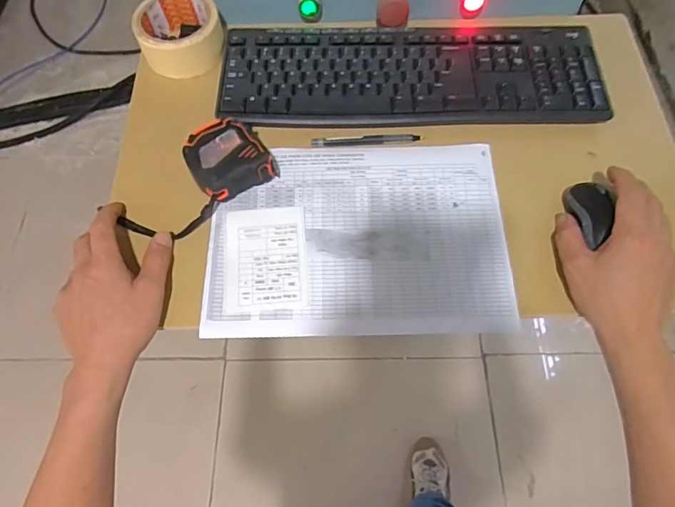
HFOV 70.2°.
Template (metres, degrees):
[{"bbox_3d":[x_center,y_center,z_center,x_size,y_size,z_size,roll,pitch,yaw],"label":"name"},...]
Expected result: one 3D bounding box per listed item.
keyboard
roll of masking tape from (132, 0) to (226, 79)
[{"bbox_3d":[0.083,-0.205,0.548,0.420,0.023,0.141,-1,62,2],"label":"keyboard"},{"bbox_3d":[-0.183,-0.259,0.562,0.096,0.047,0.096,-1,62,2],"label":"roll of masking tape"}]

